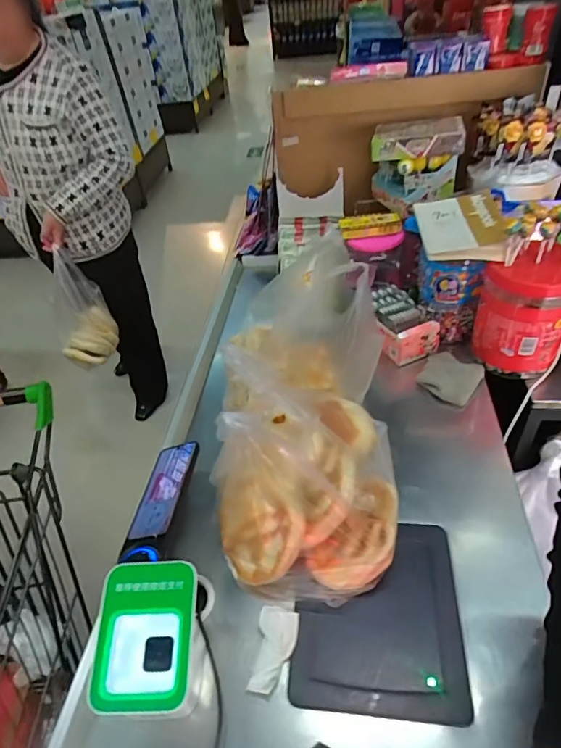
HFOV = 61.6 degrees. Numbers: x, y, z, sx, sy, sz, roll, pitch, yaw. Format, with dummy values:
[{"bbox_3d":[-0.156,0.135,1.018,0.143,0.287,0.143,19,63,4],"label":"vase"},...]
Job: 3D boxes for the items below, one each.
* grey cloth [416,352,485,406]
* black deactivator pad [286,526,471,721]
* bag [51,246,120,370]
[{"bbox_3d":[0.308,0.002,0.856,0.102,0.025,0.097,27,52,32],"label":"grey cloth"},{"bbox_3d":[0.120,0.290,0.586,0.193,0.012,0.224,1,43,9],"label":"black deactivator pad"},{"bbox_3d":[-0.646,-0.204,1.508,0.148,0.332,0.168,-6,42,1],"label":"bag"}]

